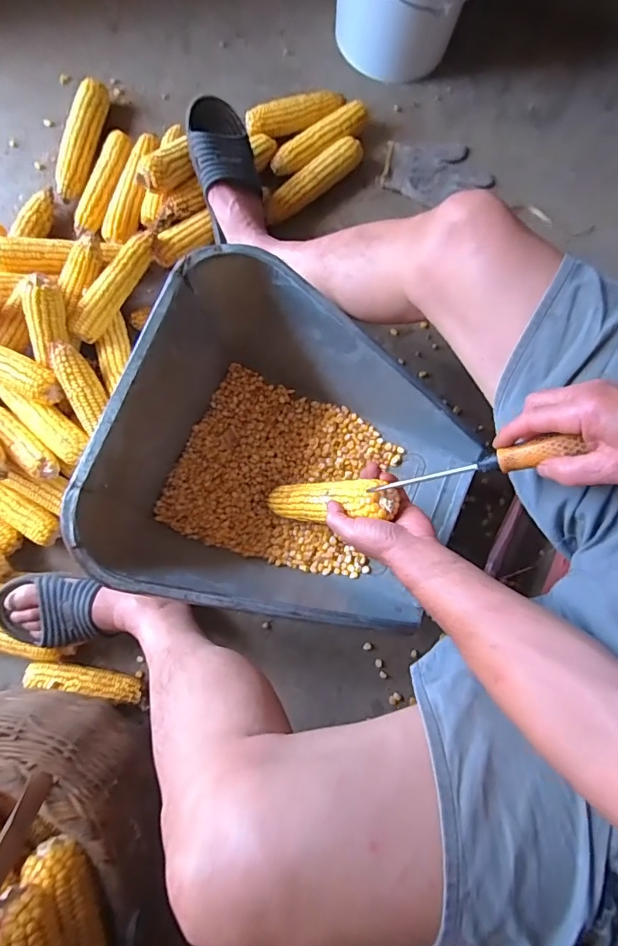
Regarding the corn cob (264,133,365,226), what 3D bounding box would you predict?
[{"bbox_3d":[0.005,-0.539,0.862,0.233,0.063,0.056,-40,82,-8],"label":"corn cob"}]

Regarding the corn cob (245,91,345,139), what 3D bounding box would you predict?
[{"bbox_3d":[-0.024,-0.671,0.867,0.187,0.039,0.048,-18,82,-6],"label":"corn cob"}]

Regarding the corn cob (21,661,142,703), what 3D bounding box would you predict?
[{"bbox_3d":[-0.332,0.306,0.685,0.166,0.044,0.032,10,79,0],"label":"corn cob"}]

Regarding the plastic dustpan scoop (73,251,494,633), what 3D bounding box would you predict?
[{"bbox_3d":[-0.012,-0.008,0.642,0.438,0.234,0.419,22,80,1],"label":"plastic dustpan scoop"}]

